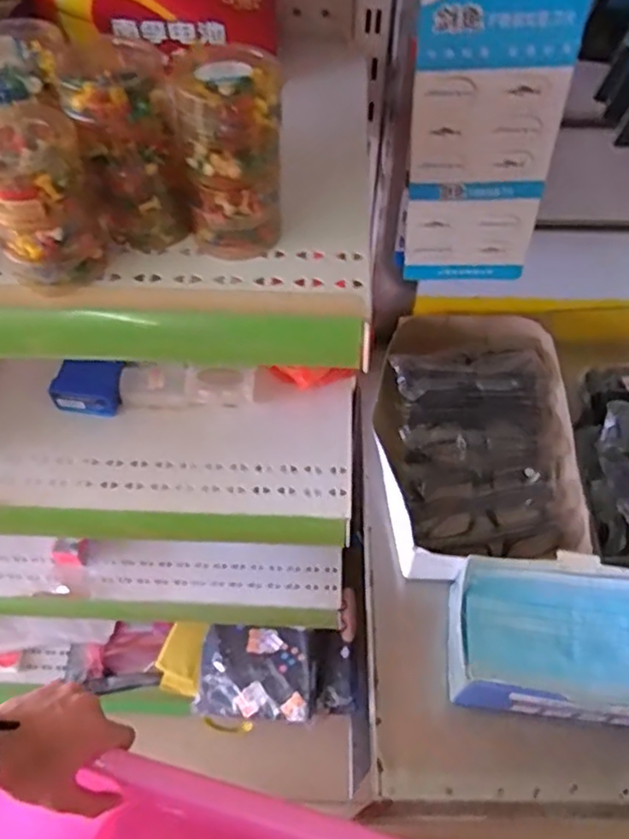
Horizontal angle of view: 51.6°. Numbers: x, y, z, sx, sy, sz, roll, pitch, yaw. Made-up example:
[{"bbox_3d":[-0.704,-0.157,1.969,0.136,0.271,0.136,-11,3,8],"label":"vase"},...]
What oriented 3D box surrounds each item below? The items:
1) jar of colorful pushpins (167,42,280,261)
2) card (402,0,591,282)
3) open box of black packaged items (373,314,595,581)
[{"bbox_3d":[-0.049,-0.155,0.386,0.057,0.114,0.044,-5,57,-3],"label":"jar of colorful pushpins"},{"bbox_3d":[0.119,-0.205,0.458,0.110,0.280,0.010,5,57,3],"label":"card"},{"bbox_3d":[0.158,0.019,0.655,0.184,0.053,0.285,0,57,0],"label":"open box of black packaged items"}]

